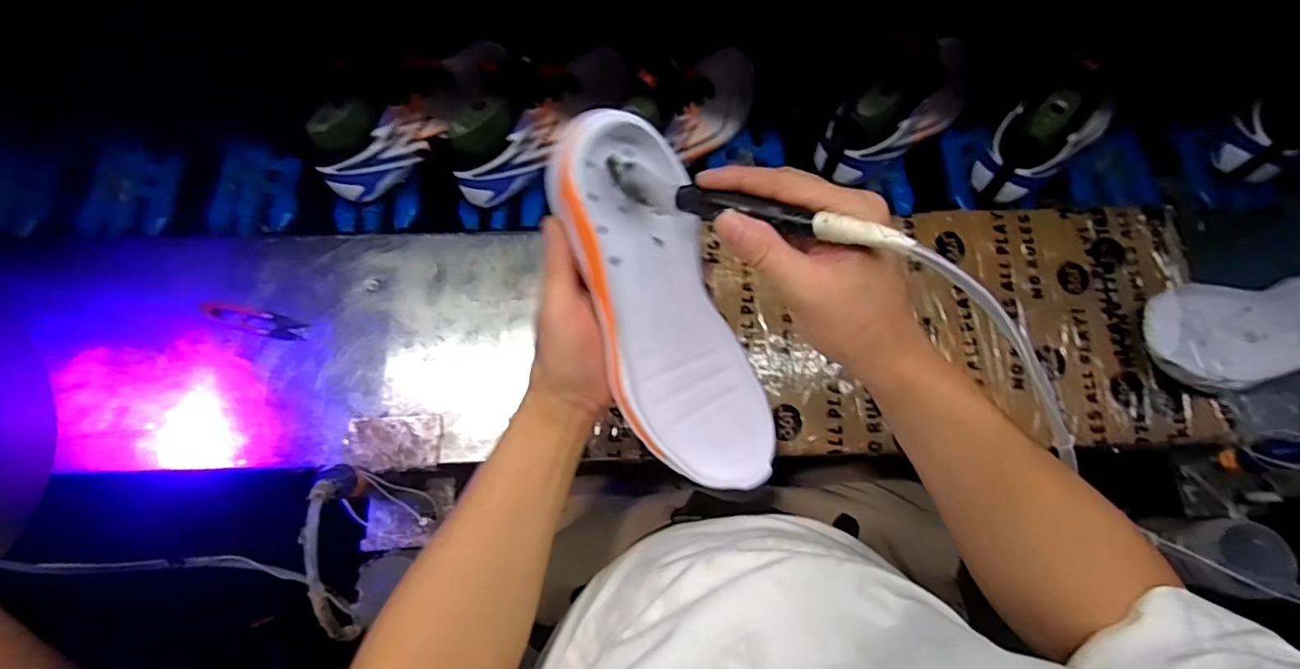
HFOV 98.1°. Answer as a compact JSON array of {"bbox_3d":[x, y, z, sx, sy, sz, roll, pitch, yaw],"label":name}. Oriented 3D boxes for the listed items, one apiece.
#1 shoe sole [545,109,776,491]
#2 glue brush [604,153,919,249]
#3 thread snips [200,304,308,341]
[{"bbox_3d":[0.009,-0.013,0.364,0.088,0.044,0.248,-23,103,-6],"label":"shoe sole"},{"bbox_3d":[0.048,-0.069,0.306,0.178,0.025,0.016,22,76,29],"label":"glue brush"},{"bbox_3d":[-0.388,-0.012,0.554,0.101,0.010,0.024,9,76,3],"label":"thread snips"}]

